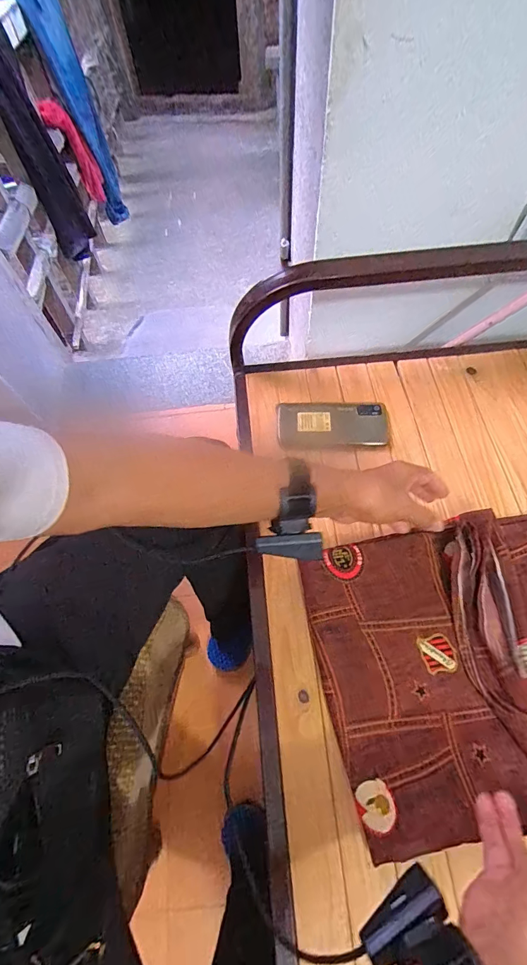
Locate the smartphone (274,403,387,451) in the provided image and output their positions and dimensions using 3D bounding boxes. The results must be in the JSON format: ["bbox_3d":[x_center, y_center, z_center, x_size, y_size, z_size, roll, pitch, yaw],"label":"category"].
[{"bbox_3d":[0.104,-0.091,0.585,0.161,0.010,0.084,-3,64,0],"label":"smartphone"}]

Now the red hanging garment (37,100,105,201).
[{"bbox_3d":[-0.572,-0.999,1.229,0.092,0.365,0.067,-4,88,0],"label":"red hanging garment"}]

